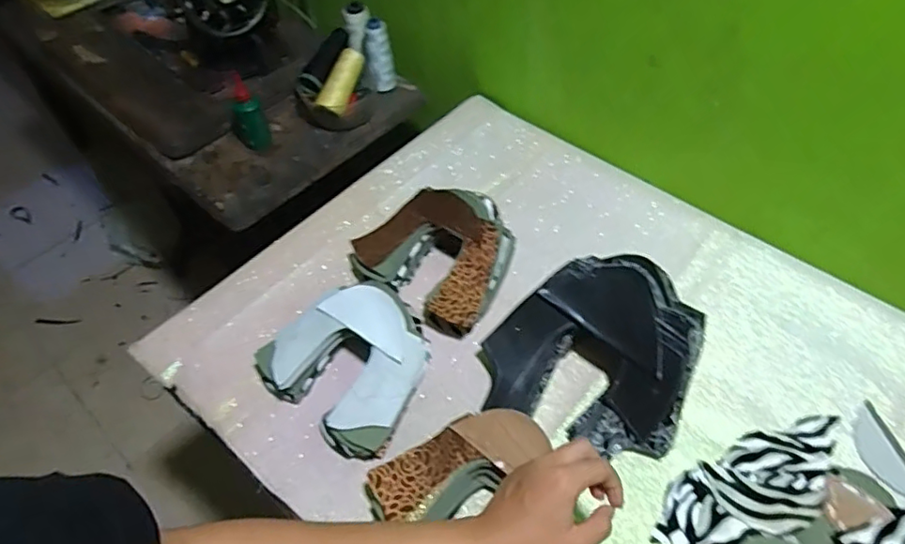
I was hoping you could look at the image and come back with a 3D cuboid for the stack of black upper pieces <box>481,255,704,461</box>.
[{"bbox_3d":[0.146,0.072,0.600,0.203,0.092,0.218,20,56,17],"label":"stack of black upper pieces"}]

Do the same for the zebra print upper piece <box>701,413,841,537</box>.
[{"bbox_3d":[0.320,0.189,0.549,0.151,0.014,0.083,-24,56,-15],"label":"zebra print upper piece"}]

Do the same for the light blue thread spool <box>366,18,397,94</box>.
[{"bbox_3d":[-0.113,-0.335,0.913,0.035,0.119,0.037,-3,53,0],"label":"light blue thread spool"}]

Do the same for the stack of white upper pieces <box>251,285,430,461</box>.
[{"bbox_3d":[-0.098,0.098,0.605,0.171,0.070,0.162,-32,58,-20],"label":"stack of white upper pieces"}]

